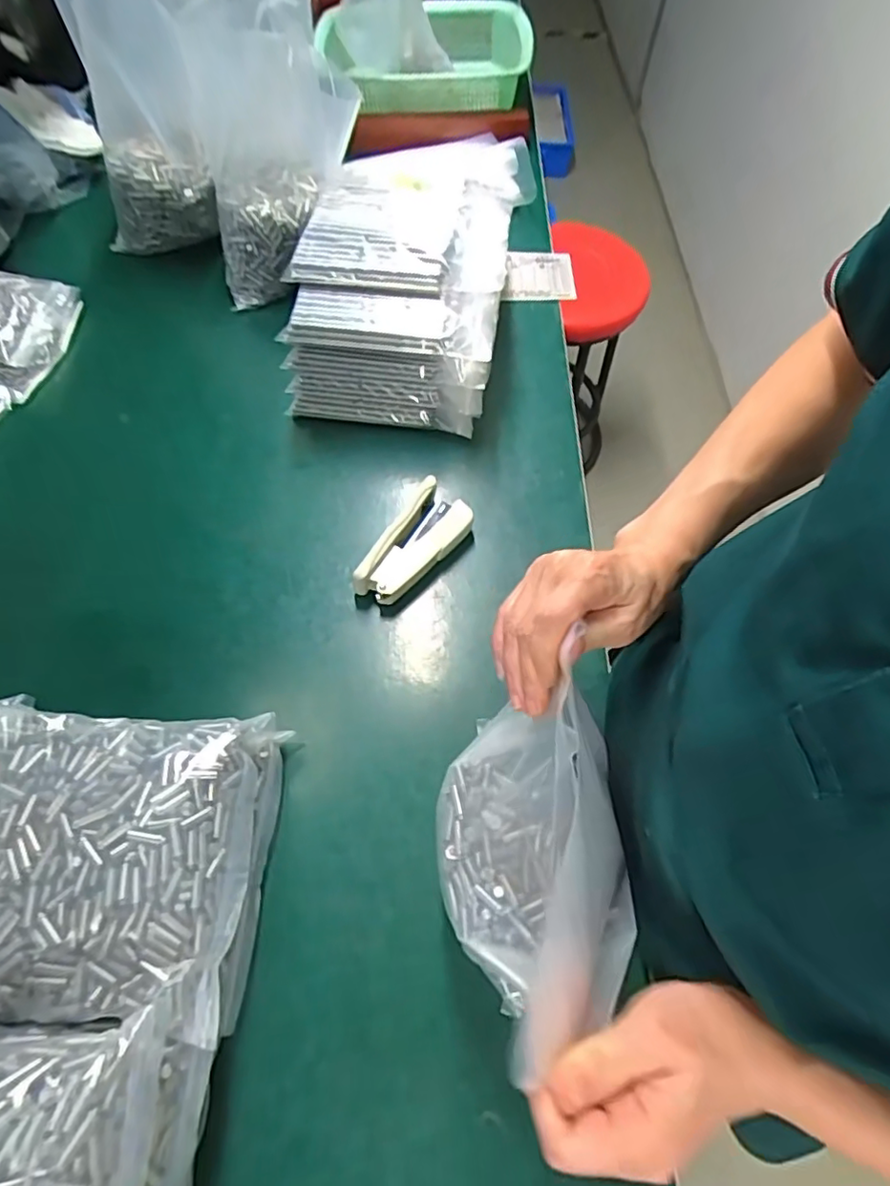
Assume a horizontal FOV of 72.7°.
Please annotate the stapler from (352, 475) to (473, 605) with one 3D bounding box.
[{"bbox_3d":[-0.025,-0.040,0.533,0.057,0.034,0.121,30,64,12],"label":"stapler"}]

